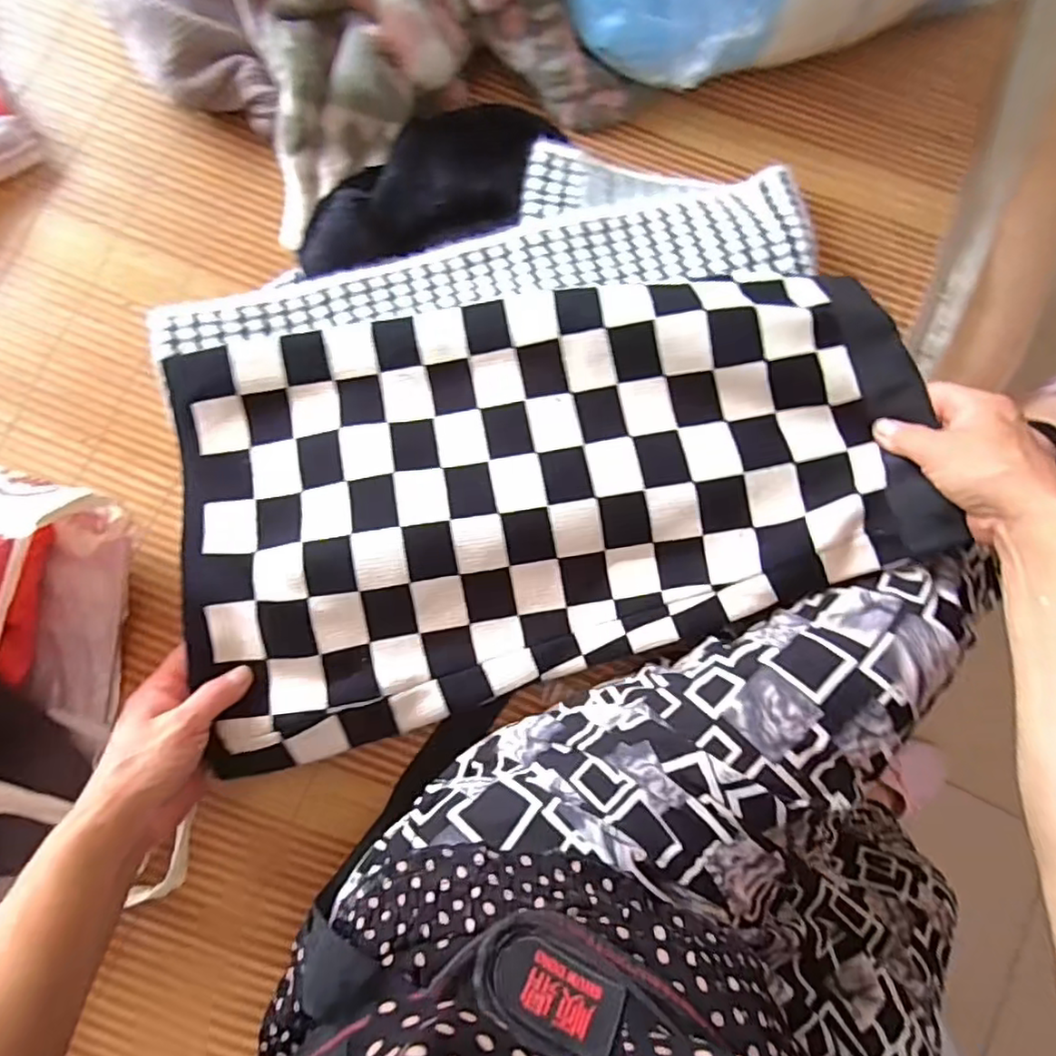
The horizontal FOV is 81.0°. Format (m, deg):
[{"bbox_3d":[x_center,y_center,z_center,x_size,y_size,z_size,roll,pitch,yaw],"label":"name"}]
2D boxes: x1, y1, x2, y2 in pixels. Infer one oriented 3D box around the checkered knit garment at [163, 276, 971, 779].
[{"bbox_3d":[0.007,-0.036,0.419,0.468,0.083,0.281,-15,82,-4],"label":"checkered knit garment"}]

